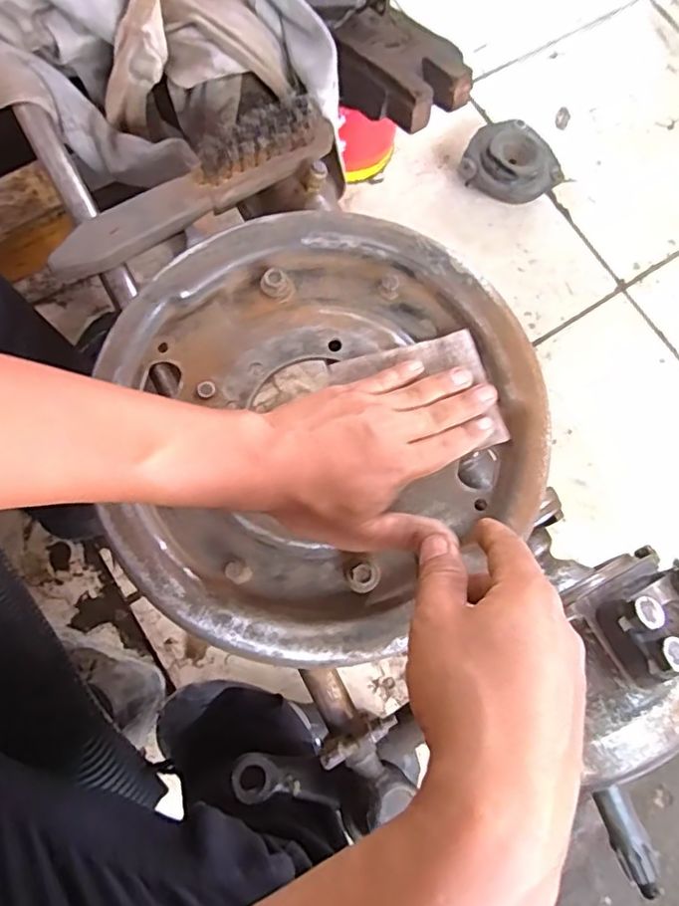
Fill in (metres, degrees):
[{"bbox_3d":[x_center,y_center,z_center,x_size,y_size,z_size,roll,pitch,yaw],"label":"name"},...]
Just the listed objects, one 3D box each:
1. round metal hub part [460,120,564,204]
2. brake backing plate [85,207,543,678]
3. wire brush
[{"bbox_3d":[0.250,-0.422,0.865,0.145,0.053,0.126,-11,78,-5],"label":"round metal hub part"},{"bbox_3d":[-0.021,-0.022,0.391,0.291,0.026,0.279,0,79,-1],"label":"brake backing plate"},{"bbox_3d":[-0.105,-0.195,0.437,0.226,0.051,0.032,-35,81,-12],"label":"wire brush"}]

